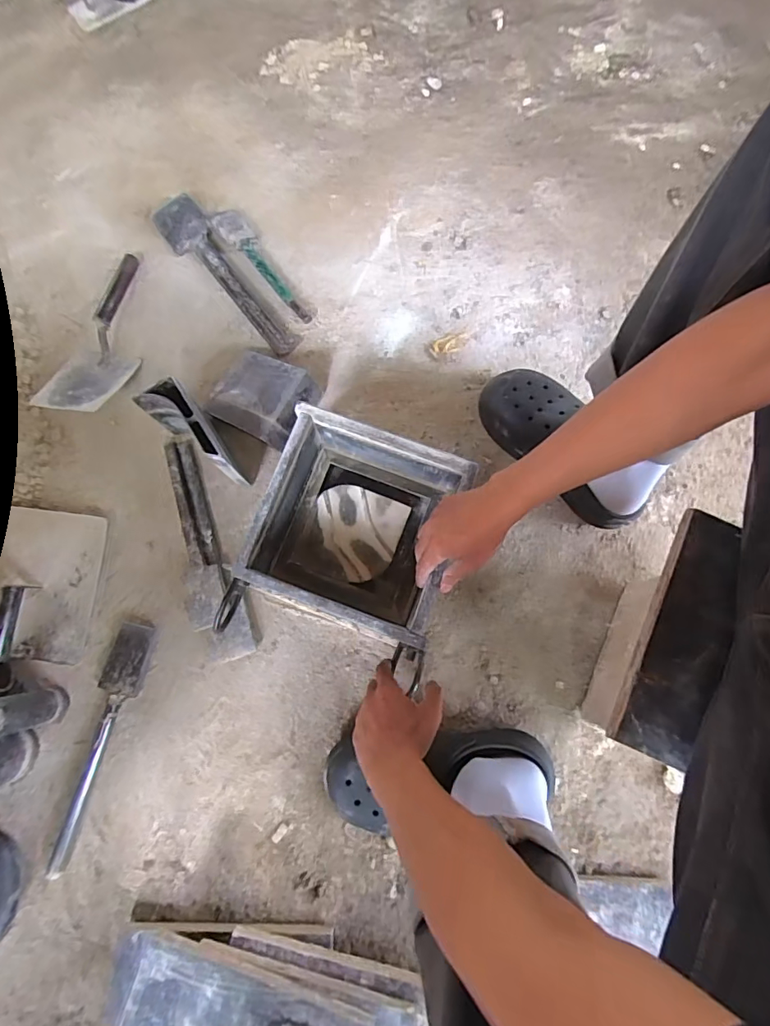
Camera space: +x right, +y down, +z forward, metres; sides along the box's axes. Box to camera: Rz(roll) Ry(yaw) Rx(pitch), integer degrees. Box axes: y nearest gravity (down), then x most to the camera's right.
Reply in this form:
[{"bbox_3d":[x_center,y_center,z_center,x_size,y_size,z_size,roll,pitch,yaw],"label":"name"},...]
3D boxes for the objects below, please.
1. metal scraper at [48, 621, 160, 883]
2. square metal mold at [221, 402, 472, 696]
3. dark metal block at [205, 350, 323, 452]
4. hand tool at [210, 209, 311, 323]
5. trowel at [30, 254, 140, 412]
[{"bbox_3d":[-0.373,0.302,0.621,0.056,0.014,0.307,13,79,3],"label":"metal scraper"},{"bbox_3d":[-0.047,0.031,0.606,0.240,0.118,0.258,18,79,4],"label":"square metal mold"},{"bbox_3d":[-0.186,-0.175,0.695,0.148,0.054,0.116,30,80,6],"label":"dark metal block"},{"bbox_3d":[-0.198,-0.389,0.744,0.051,0.022,0.234,-34,80,-6],"label":"hand tool"},{"bbox_3d":[-0.432,-0.278,0.720,0.103,0.068,0.273,15,79,3],"label":"trowel"}]

